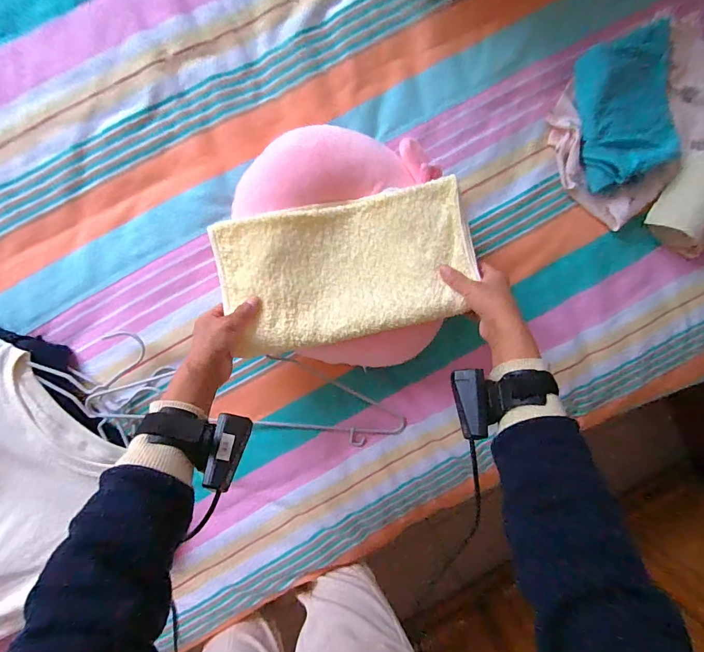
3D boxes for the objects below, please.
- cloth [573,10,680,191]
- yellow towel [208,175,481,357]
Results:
[{"bbox_3d":[0.385,-0.302,0.546,0.125,0.046,0.200,-11,98,-3],"label":"cloth"},{"bbox_3d":[-0.006,-0.071,0.488,0.302,0.046,0.166,-12,98,-3],"label":"yellow towel"}]

